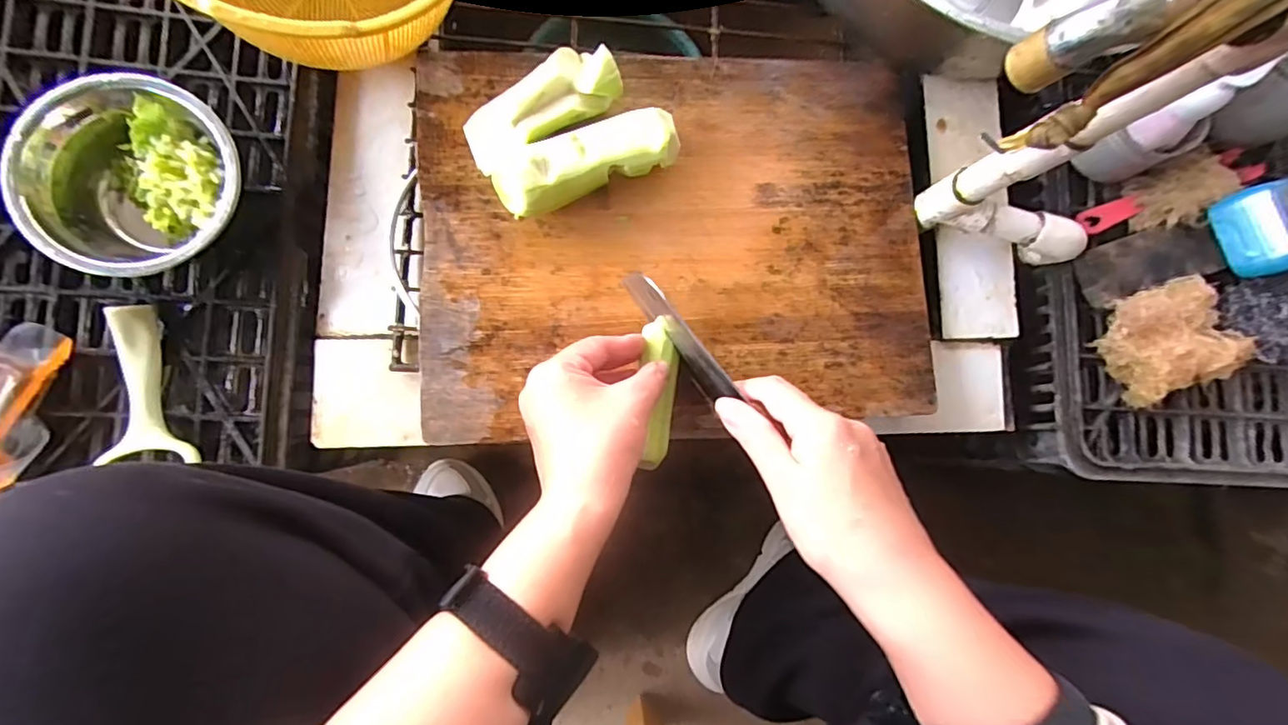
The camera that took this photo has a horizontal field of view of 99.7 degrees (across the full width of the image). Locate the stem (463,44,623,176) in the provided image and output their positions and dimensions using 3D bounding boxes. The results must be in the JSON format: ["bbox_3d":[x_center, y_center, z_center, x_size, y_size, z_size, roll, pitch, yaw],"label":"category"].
[{"bbox_3d":[-0.076,-0.188,0.403,0.117,0.041,0.045,-32,91,-8],"label":"stem"}]

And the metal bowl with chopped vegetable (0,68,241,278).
[{"bbox_3d":[-0.351,-0.124,0.383,0.120,0.057,0.130,0,86,-7],"label":"metal bowl with chopped vegetable"}]

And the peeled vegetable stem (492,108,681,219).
[{"bbox_3d":[-0.043,-0.147,0.401,0.132,0.045,0.049,-24,90,-8],"label":"peeled vegetable stem"}]

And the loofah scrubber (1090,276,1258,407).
[{"bbox_3d":[0.442,-0.018,0.460,0.086,0.053,0.094,-26,90,-8],"label":"loofah scrubber"}]

